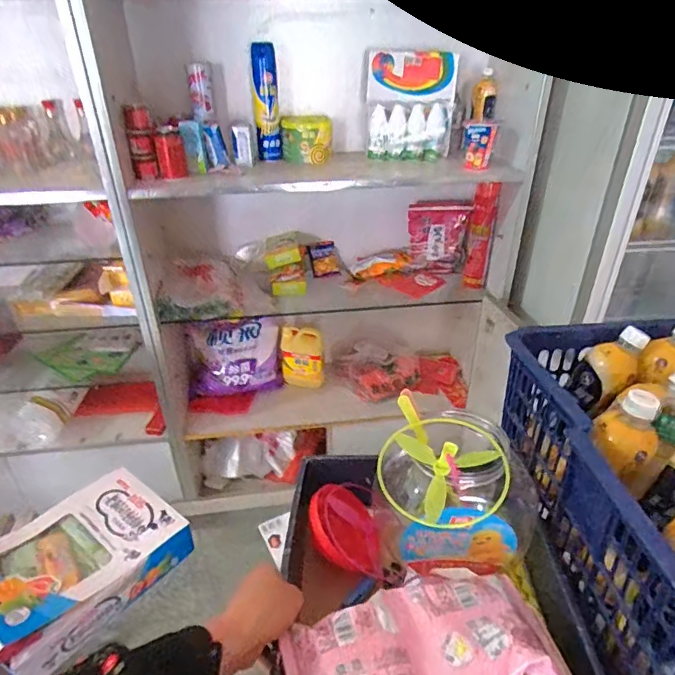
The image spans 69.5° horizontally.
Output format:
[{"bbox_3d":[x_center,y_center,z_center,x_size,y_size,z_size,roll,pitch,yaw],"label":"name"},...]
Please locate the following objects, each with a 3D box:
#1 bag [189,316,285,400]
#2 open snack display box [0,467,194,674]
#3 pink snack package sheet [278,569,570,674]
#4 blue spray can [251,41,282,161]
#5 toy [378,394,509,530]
[{"bbox_3d":[-0.341,0.068,1.621,0.309,0.242,0.093,-10,32,-15],"label":"bag"},{"bbox_3d":[-0.307,0.259,0.576,0.169,0.077,0.232,22,38,33],"label":"open snack display box"},{"bbox_3d":[0.076,0.277,0.445,0.240,0.040,0.125,-9,32,-13],"label":"pink snack package sheet"},{"bbox_3d":[-0.180,-0.589,1.230,0.067,0.255,0.057,-5,31,-6],"label":"blue spray can"},{"bbox_3d":[0.110,0.135,0.506,0.130,0.087,0.125,13,34,22],"label":"toy"}]

